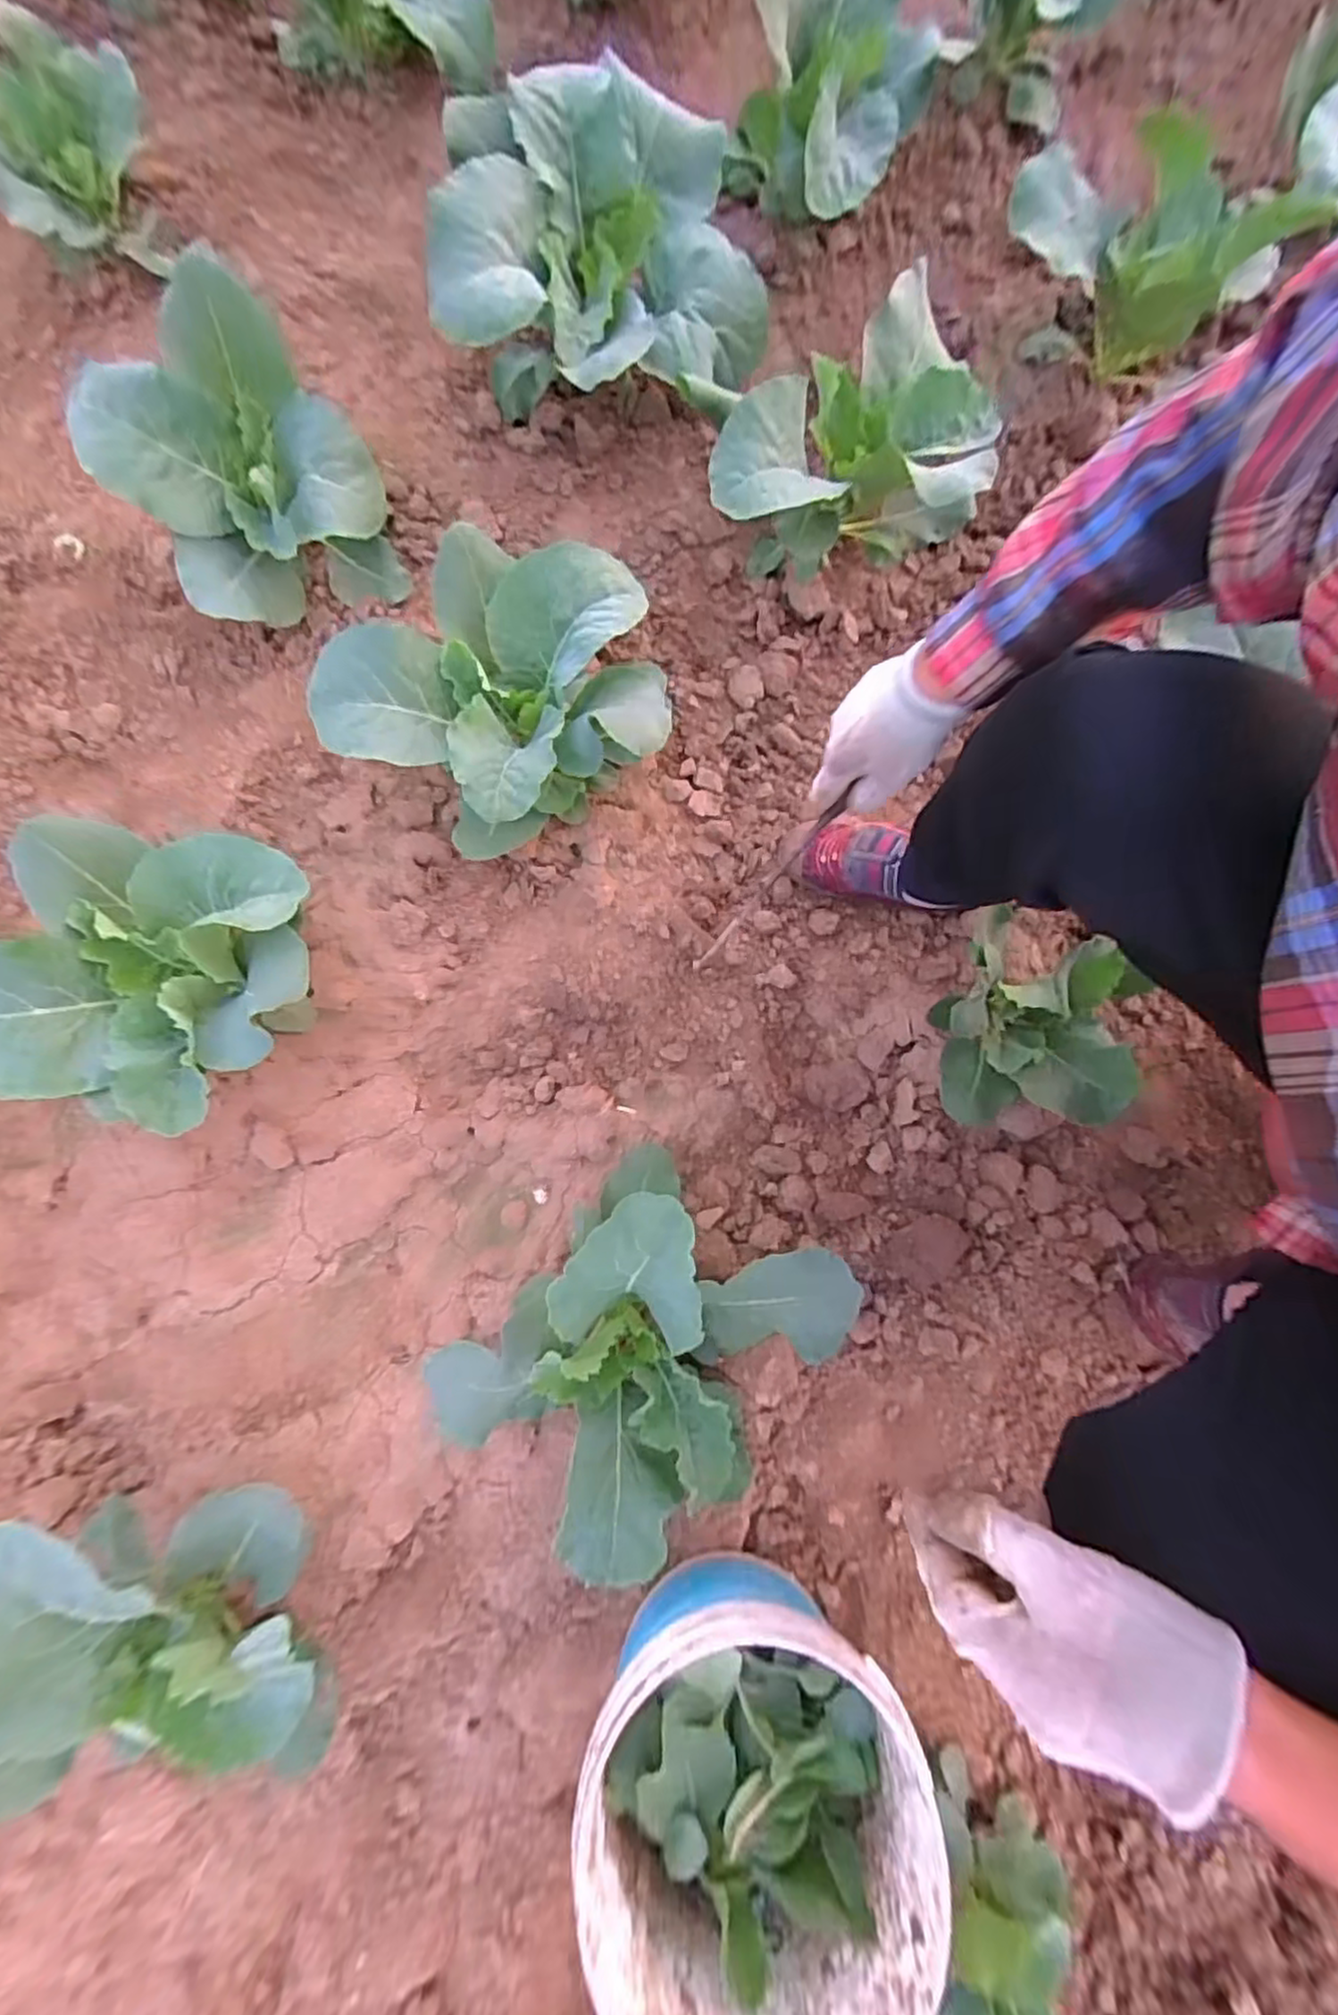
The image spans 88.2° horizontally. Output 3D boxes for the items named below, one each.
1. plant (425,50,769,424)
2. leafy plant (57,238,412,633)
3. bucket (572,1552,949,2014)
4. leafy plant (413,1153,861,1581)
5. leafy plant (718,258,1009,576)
[{"bbox_3d":[-0.065,-0.796,0.778,0.322,0.208,0.313,0,78,0],"label":"plant"},{"bbox_3d":[-0.437,-0.543,0.725,0.232,0.211,0.199,-36,81,-7],"label":"leafy plant"},{"bbox_3d":[0.052,0.520,0.491,0.207,0.228,0.216,0,78,1],"label":"bucket"},{"bbox_3d":[-0.019,0.272,0.536,0.233,0.147,0.295,37,81,8],"label":"leafy plant"},{"bbox_3d":[0.205,-0.554,0.736,0.221,0.192,0.284,32,80,6],"label":"leafy plant"}]

